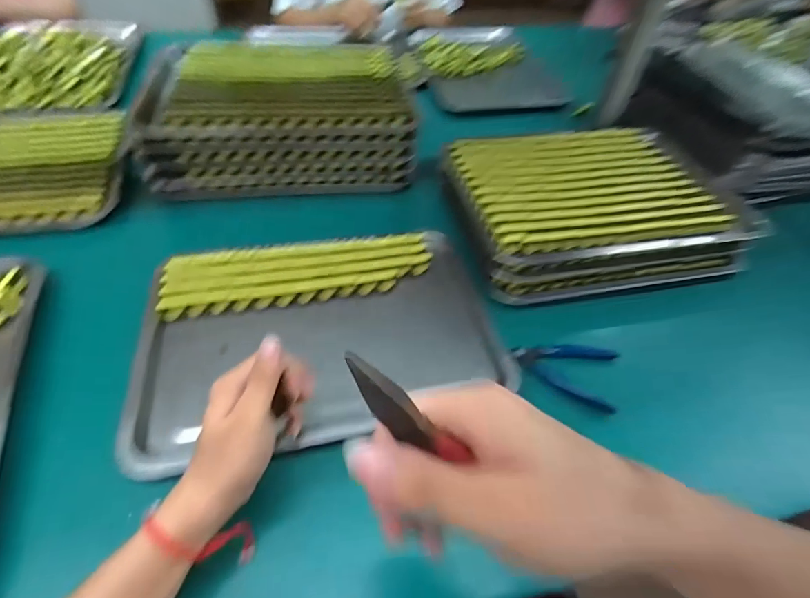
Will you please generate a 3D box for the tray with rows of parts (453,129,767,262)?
[{"bbox_3d":[0.257,-0.162,0.600,0.363,0.028,0.260,-6,51,-11],"label":"tray with rows of parts"}]

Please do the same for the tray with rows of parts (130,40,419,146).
[{"bbox_3d":[-0.191,-0.328,0.644,0.380,0.032,0.262,-6,51,-10],"label":"tray with rows of parts"}]

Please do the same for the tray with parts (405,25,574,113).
[{"bbox_3d":[0.190,-0.538,0.962,0.297,0.033,0.369,-4,51,-8],"label":"tray with parts"}]

